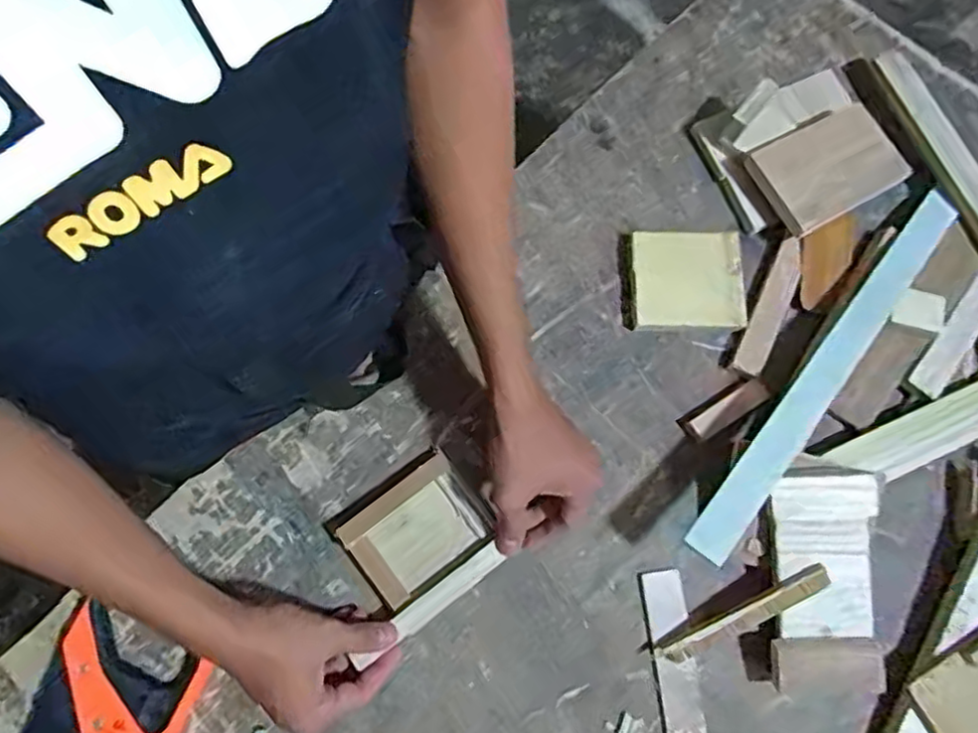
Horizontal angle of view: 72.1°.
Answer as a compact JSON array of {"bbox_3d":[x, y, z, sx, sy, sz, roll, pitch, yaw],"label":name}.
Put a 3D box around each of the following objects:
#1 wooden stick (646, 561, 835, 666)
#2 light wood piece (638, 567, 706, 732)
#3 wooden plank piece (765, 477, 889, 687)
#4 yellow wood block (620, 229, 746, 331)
[{"bbox_3d":[0.194,0.194,0.518,0.142,0.009,0.020,-29,77,6],"label":"wooden stick"},{"bbox_3d":[0.146,0.231,0.535,0.034,0.007,0.130,-7,75,-1],"label":"light wood piece"},{"bbox_3d":[0.255,0.166,0.517,0.079,0.029,0.166,-2,91,0],"label":"wooden plank piece"},{"bbox_3d":[0.173,-0.079,0.604,0.102,0.018,0.092,1,75,1],"label":"yellow wood block"}]

